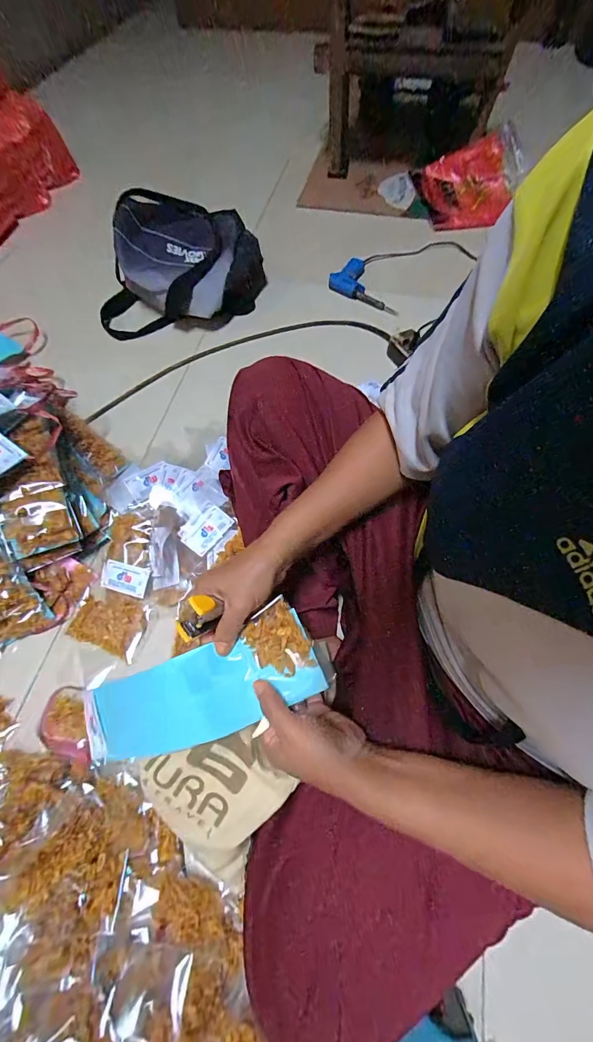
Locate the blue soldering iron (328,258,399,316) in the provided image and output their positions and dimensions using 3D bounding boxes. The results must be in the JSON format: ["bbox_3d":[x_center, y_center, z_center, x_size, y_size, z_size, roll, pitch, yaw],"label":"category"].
[{"bbox_3d":[0.135,-0.509,0.847,0.105,0.039,0.193,-19,64,-9],"label":"blue soldering iron"}]

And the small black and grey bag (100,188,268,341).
[{"bbox_3d":[-0.256,-0.543,0.803,0.354,0.154,0.251,-15,64,-7],"label":"small black and grey bag"}]

